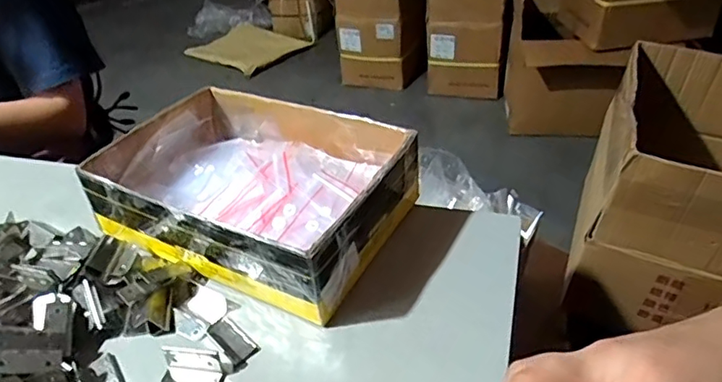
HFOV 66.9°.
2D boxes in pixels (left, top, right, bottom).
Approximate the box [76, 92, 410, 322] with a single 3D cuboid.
[{"bbox_3d":[-0.095,-0.004,0.496,0.249,0.078,0.175,16,41,25],"label":"box"}]

